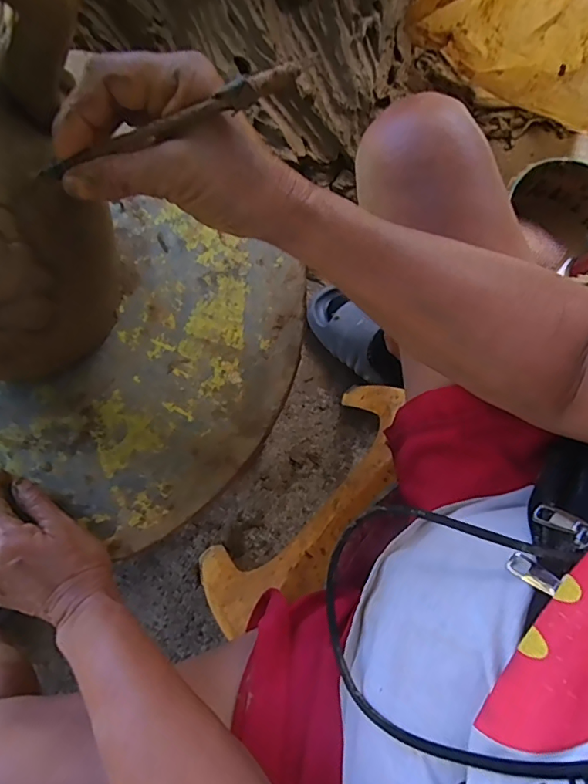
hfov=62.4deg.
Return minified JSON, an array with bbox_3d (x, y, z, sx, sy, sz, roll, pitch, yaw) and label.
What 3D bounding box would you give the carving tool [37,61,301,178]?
[{"bbox_3d":[-0.060,-0.122,0.221,0.131,0.009,0.008,-13,78,16],"label":"carving tool"}]

